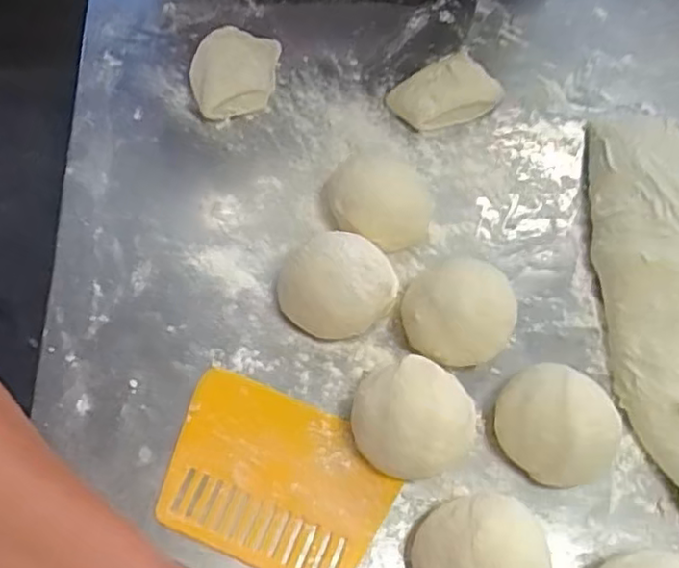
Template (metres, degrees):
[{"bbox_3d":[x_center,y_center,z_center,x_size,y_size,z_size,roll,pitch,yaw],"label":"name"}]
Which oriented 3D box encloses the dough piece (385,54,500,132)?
[{"bbox_3d":[0.105,-0.188,0.660,0.105,0.036,0.073,-37,72,-22],"label":"dough piece"}]

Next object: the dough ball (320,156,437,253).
[{"bbox_3d":[0.035,-0.076,0.585,0.091,0.043,0.091,3,62,-5],"label":"dough ball"}]

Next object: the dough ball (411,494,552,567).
[{"bbox_3d":[0.090,0.179,0.443,0.078,0.059,0.073,3,62,-5],"label":"dough ball"}]

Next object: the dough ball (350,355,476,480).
[{"bbox_3d":[0.055,0.094,0.490,0.087,0.062,0.082,3,62,-5],"label":"dough ball"}]

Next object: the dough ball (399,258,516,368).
[{"bbox_3d":[0.089,0.023,0.525,0.076,0.064,0.078,3,62,-5],"label":"dough ball"}]

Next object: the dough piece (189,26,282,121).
[{"bbox_3d":[-0.100,-0.199,0.645,0.075,0.038,0.101,8,62,-2],"label":"dough piece"}]

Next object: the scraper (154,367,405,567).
[{"bbox_3d":[-0.045,0.138,0.482,0.155,0.008,0.117,23,61,6],"label":"scraper"}]

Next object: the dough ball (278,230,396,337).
[{"bbox_3d":[-0.003,0.000,0.530,0.078,0.062,0.074,3,62,-5],"label":"dough ball"}]

